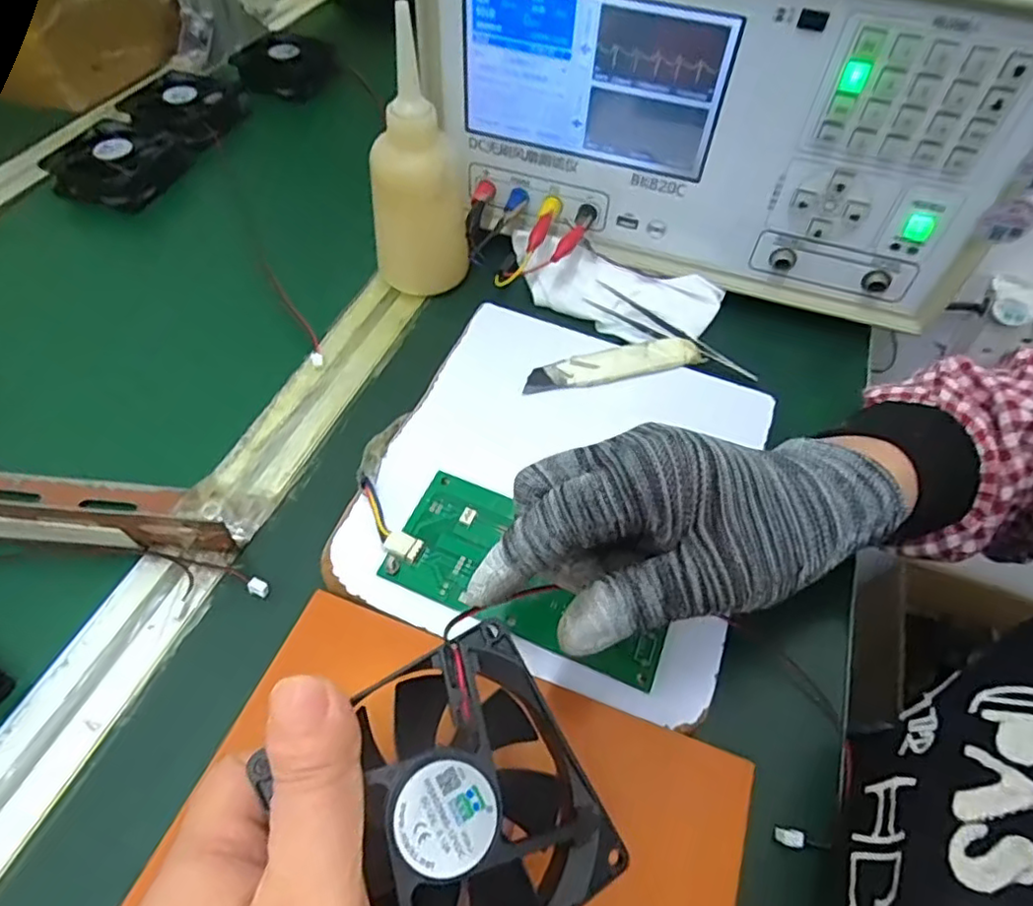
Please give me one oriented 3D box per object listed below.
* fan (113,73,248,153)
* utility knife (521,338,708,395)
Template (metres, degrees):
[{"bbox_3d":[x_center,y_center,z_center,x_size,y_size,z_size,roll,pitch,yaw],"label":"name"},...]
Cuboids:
[{"bbox_3d":[-0.298,-0.306,0.560,0.086,0.029,0.100,7,53,7],"label":"fan"},{"bbox_3d":[0.060,-0.053,0.382,0.111,0.011,0.022,-14,53,-9],"label":"utility knife"}]

